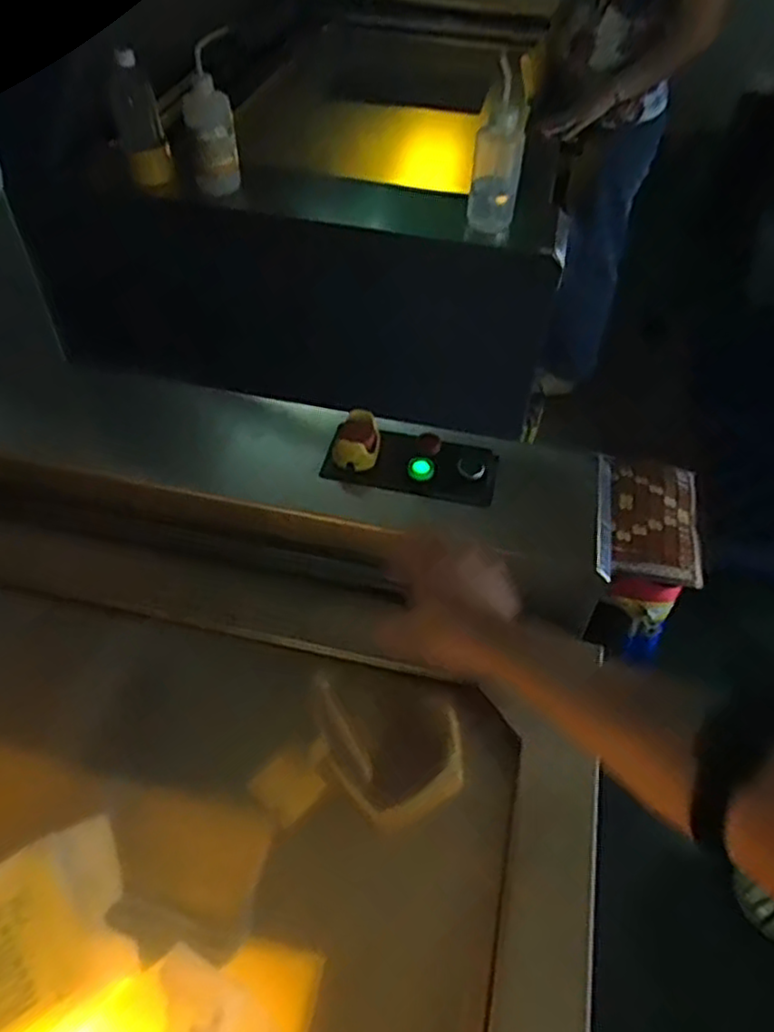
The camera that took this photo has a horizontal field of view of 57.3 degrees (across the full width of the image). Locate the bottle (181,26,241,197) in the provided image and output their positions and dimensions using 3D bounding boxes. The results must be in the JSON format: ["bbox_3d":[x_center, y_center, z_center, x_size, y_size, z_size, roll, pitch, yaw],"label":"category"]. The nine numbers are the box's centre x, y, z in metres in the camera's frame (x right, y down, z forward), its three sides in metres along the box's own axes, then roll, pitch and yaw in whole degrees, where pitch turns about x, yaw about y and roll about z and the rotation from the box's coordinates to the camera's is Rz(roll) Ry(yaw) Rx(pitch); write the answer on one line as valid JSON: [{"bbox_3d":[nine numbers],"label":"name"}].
[{"bbox_3d":[-0.270,-0.597,1.084,0.081,0.209,0.061,-8,52,-9],"label":"bottle"}]

